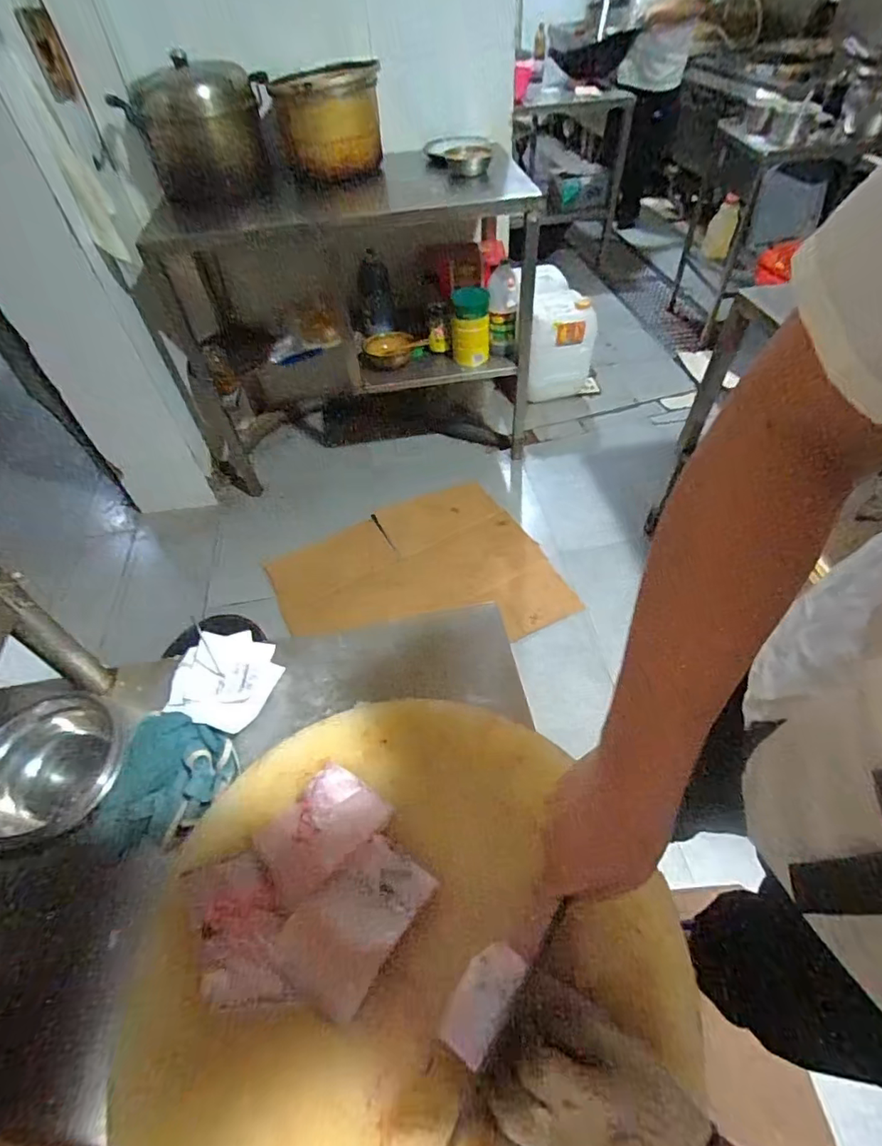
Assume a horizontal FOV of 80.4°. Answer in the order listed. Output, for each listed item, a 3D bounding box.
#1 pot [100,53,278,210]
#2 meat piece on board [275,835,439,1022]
[{"bbox_3d":[-0.618,-1.147,1.362,0.321,0.274,0.316,-2,51,2],"label":"pot"},{"bbox_3d":[-0.077,0.302,0.456,0.083,0.016,0.127,28,58,24],"label":"meat piece on board"}]

